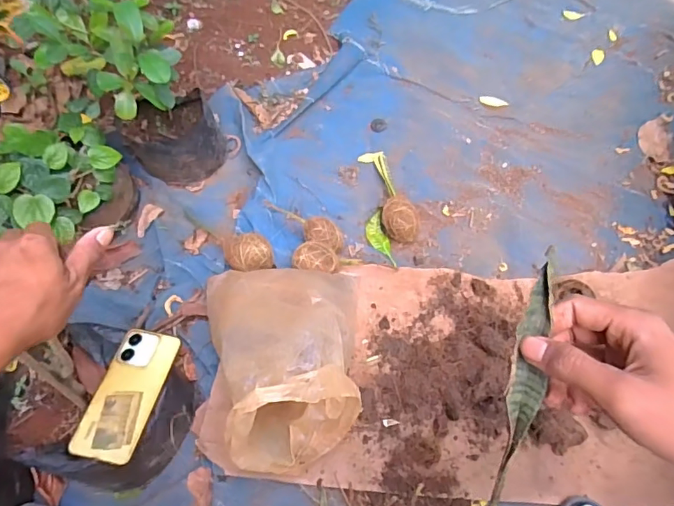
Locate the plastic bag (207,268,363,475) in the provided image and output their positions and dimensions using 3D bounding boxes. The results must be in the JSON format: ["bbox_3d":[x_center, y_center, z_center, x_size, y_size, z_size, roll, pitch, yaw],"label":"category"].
[{"bbox_3d":[-0.078,0.135,0.713,0.235,0.234,0.312,-4,56,-4],"label":"plastic bag"}]

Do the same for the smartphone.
[{"bbox_3d":[-0.270,0.179,0.639,0.079,0.008,0.168,14,54,3],"label":"smartphone"}]

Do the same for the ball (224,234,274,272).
[{"bbox_3d":[-0.155,0.001,0.871,0.079,0.060,0.084,1,56,-1],"label":"ball"}]

